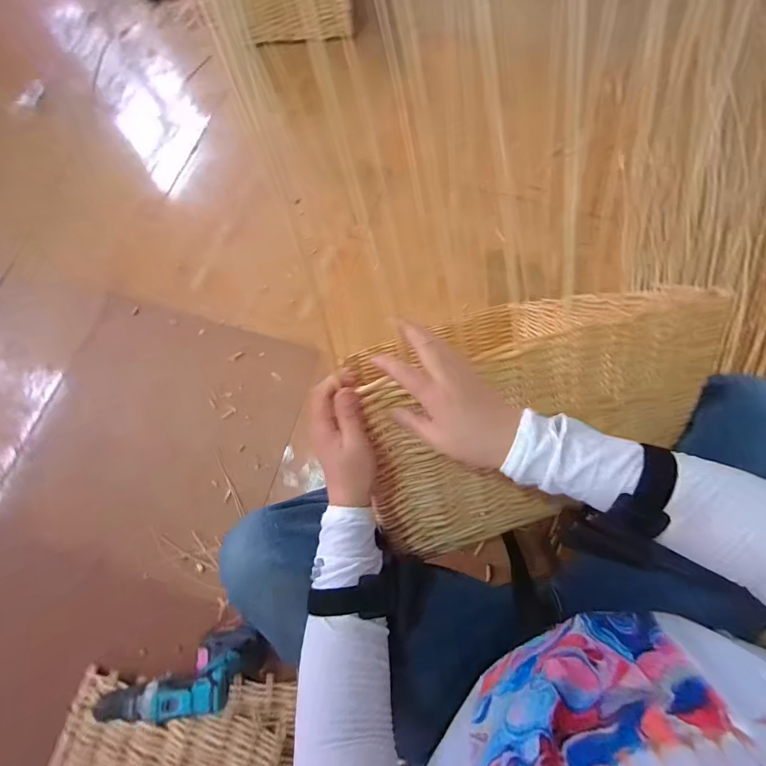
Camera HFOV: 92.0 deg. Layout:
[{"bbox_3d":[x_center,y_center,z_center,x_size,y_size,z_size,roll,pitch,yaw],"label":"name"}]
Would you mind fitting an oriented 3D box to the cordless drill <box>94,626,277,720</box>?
[{"bbox_3d":[-0.335,0.525,0.651,0.215,0.192,0.087,-20,73,-5],"label":"cordless drill"}]

